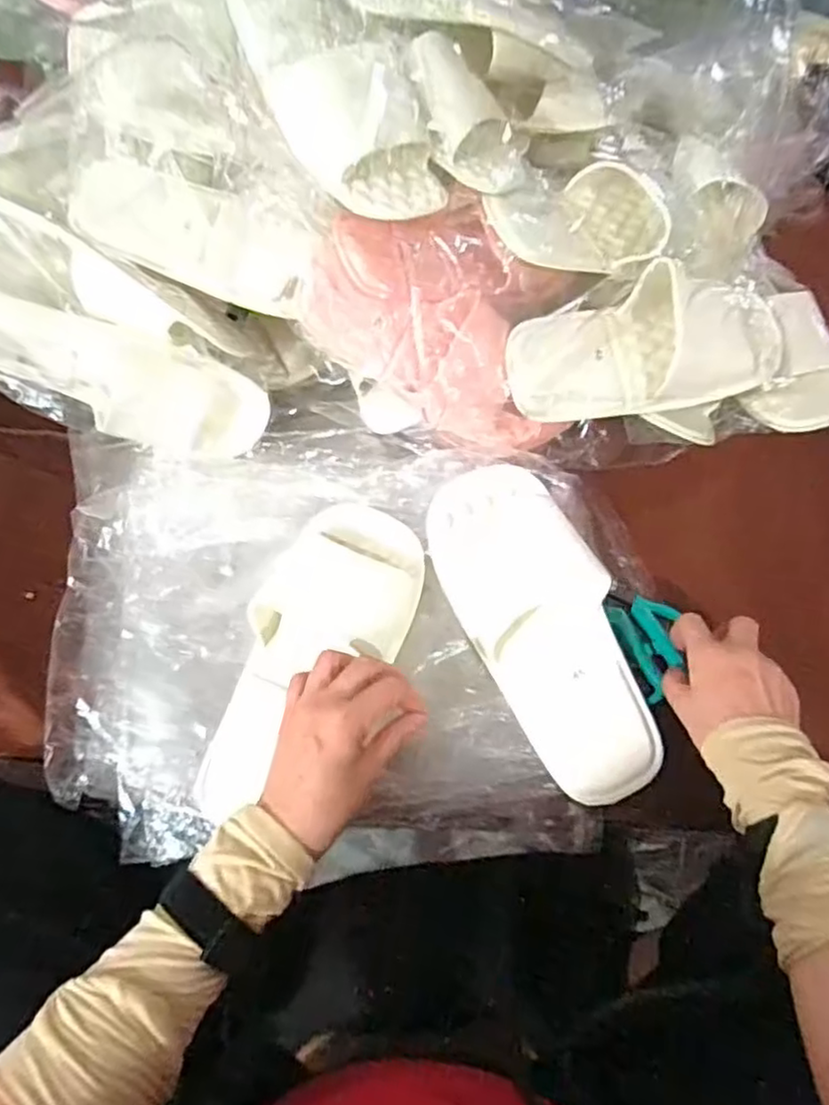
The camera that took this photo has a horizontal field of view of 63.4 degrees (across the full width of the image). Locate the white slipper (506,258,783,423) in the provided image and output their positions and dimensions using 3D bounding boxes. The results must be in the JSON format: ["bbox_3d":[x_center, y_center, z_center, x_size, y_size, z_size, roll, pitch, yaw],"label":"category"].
[{"bbox_3d":[0.208,-0.177,0.582,0.276,0.081,0.108,-12,64,-6],"label":"white slipper"}]

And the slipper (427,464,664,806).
[{"bbox_3d":[0.099,0.052,0.521,0.105,0.048,0.266,-22,65,-11],"label":"slipper"}]

